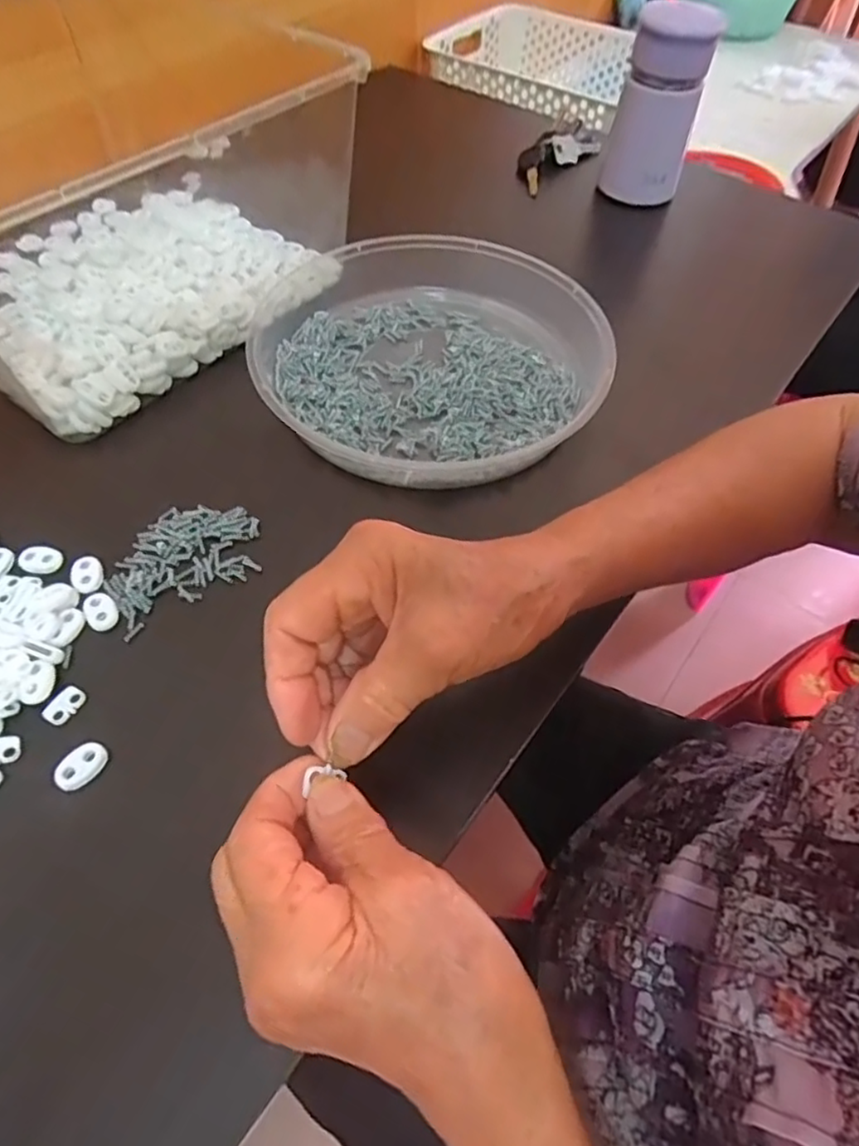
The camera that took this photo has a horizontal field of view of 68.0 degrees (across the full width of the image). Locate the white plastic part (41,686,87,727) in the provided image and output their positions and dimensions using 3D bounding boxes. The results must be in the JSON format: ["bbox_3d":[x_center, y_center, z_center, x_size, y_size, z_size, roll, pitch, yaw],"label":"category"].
[{"bbox_3d":[-0.176,0.064,0.306,0.013,0.004,0.019,21,57,12],"label":"white plastic part"}]

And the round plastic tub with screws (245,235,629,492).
[{"bbox_3d":[-0.001,-0.156,0.441,0.229,0.044,0.235,1,55,-2],"label":"round plastic tub with screws"}]

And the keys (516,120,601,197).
[{"bbox_3d":[0.123,-0.409,0.622,0.040,0.033,0.107,39,62,22],"label":"keys"}]

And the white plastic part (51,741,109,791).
[{"bbox_3d":[-0.157,0.087,0.288,0.015,0.005,0.022,38,62,22],"label":"white plastic part"}]

